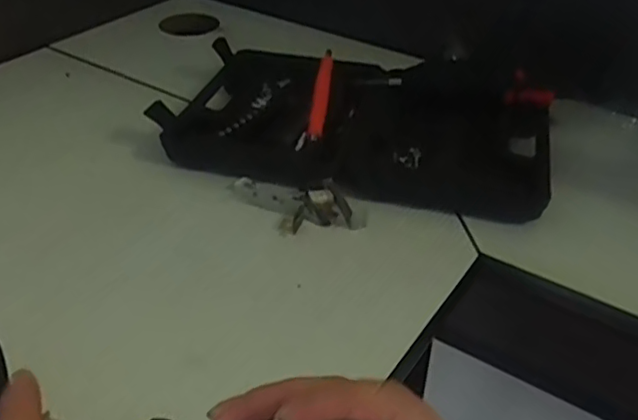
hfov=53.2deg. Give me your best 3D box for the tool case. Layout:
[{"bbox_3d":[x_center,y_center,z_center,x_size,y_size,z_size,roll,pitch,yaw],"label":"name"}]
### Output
[{"bbox_3d":[0.037,-0.091,0.613,0.351,0.047,0.224,10,38,11],"label":"tool case"}]

